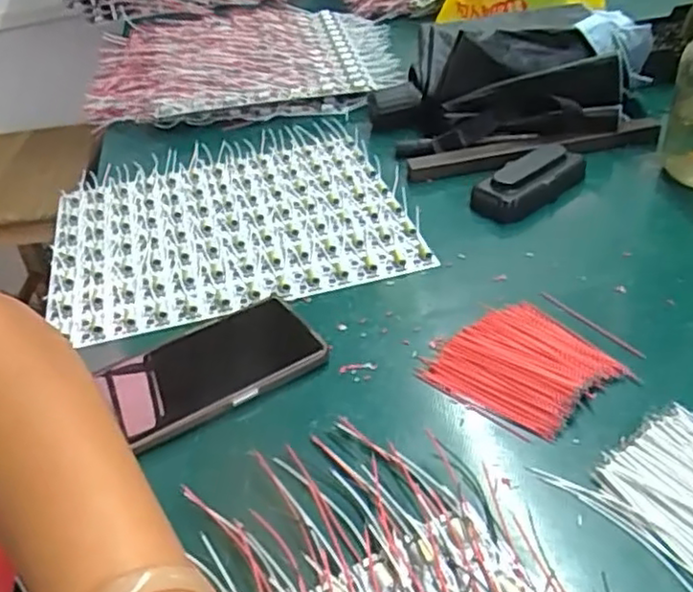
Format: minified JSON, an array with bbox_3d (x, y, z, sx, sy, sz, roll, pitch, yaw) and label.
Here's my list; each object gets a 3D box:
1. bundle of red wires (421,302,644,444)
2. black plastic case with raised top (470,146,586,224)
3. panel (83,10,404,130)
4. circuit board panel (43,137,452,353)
[{"bbox_3d":[0.109,0.042,0.425,0.095,0.009,0.092,-32,46,-29],"label":"bundle of red wires"},{"bbox_3d":[0.159,-0.100,0.588,0.109,0.030,0.047,-30,45,-27],"label":"black plastic case with raised top"},{"bbox_3d":[-0.131,-0.298,0.873,0.385,0.048,0.310,-1,39,5],"label":"panel"},{"bbox_3d":[-0.103,-0.062,0.590,0.290,0.010,0.239,-12,39,-8],"label":"circuit board panel"}]

